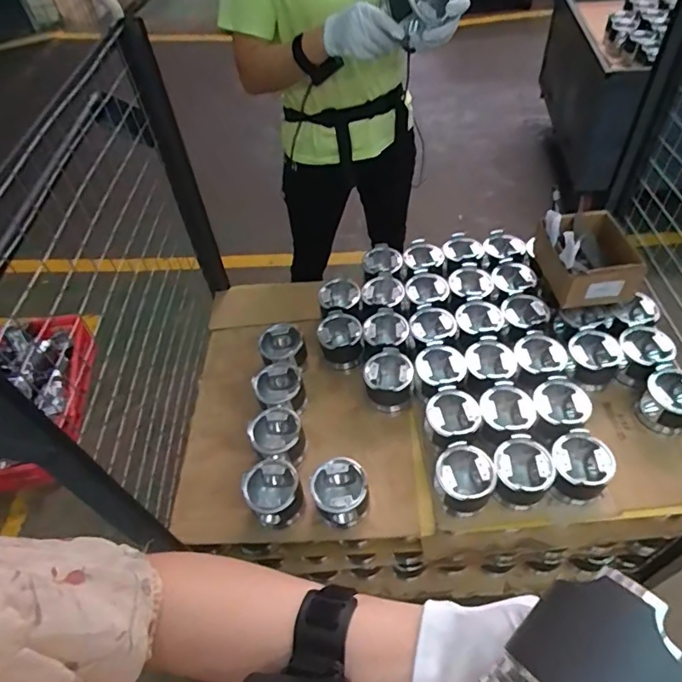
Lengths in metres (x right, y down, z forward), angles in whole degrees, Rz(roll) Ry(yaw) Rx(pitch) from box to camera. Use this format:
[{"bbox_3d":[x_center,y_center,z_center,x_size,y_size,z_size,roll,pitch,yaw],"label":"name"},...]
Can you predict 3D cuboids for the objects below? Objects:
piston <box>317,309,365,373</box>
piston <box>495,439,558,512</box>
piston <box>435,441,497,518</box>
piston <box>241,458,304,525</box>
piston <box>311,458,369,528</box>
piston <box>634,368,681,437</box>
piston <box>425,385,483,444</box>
[{"bbox_3d":[0.001,0.001,1.113,0.095,0.095,0.106,-9,50,-1],"label":"piston"},{"bbox_3d":[0.317,0.234,0.886,0.095,0.095,0.095,-3,50,4],"label":"piston"},{"bbox_3d":[0.216,0.244,0.890,0.097,0.105,0.099,-3,50,4],"label":"piston"},{"bbox_3d":[-0.118,0.277,0.909,0.093,0.117,0.101,-3,50,4],"label":"piston"},{"bbox_3d":[0.002,0.274,0.898,0.096,0.102,0.089,-3,50,4],"label":"piston"},{"bbox_3d":[0.624,0.117,0.955,0.096,0.104,0.094,-3,50,4],"label":"piston"},{"bbox_3d":[0.208,0.149,0.958,0.092,0.074,0.096,-3,50,4],"label":"piston"}]

